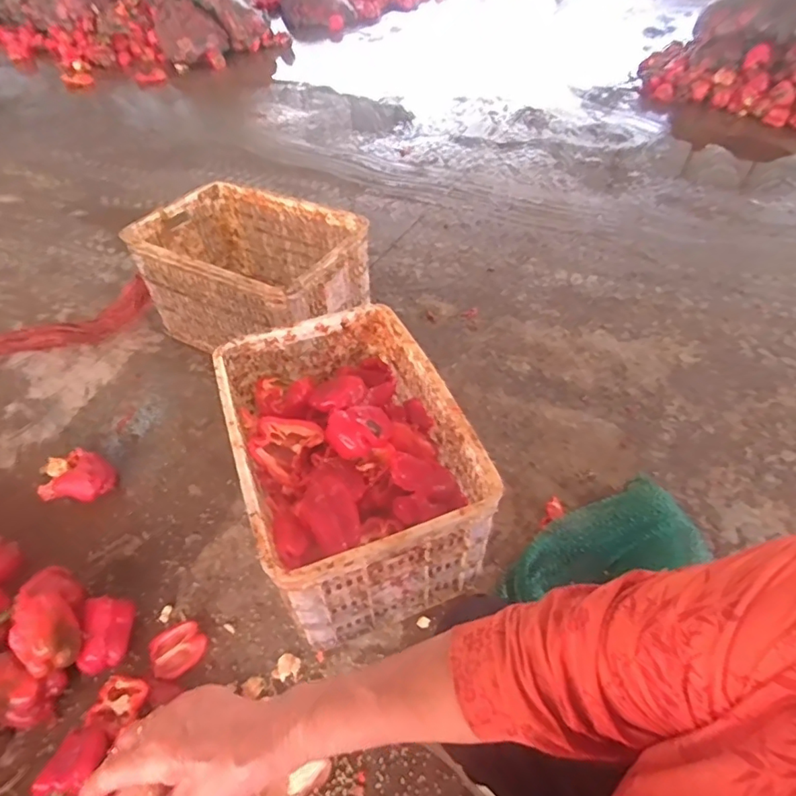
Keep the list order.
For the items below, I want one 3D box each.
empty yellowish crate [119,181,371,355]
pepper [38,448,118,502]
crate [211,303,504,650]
[{"bbox_3d":[-0.389,-0.332,1.411,0.561,0.280,0.375,20,50,20],"label":"empty yellowish crate"},{"bbox_3d":[-0.686,0.159,1.114,0.160,0.052,0.120,2,45,4],"label":"pepper"},{"bbox_3d":[-0.093,0.125,0.983,0.358,0.299,0.524,-18,48,-14],"label":"crate"}]

